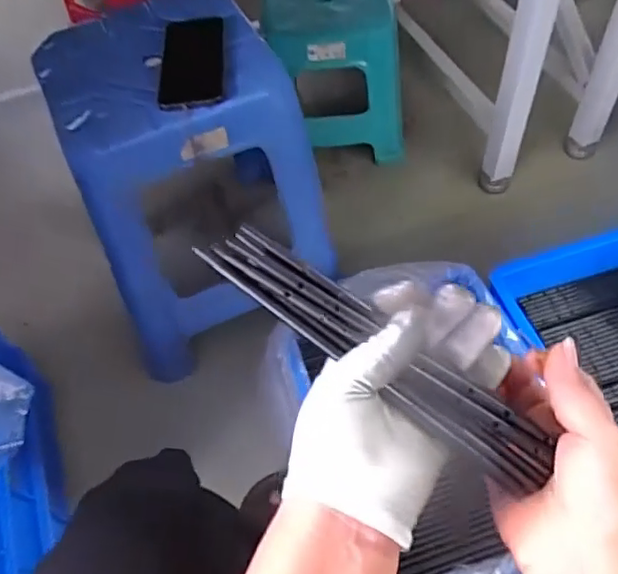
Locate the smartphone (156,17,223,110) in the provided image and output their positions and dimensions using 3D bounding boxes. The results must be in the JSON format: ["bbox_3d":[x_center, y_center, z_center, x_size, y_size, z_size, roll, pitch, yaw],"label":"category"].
[{"bbox_3d":[-0.133,-0.257,0.680,0.071,0.008,0.135,-5,64,6],"label":"smartphone"}]

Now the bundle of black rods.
[{"bbox_3d":[0.038,0.036,0.335,0.217,0.017,0.033,36,64,3],"label":"bundle of black rods"}]

